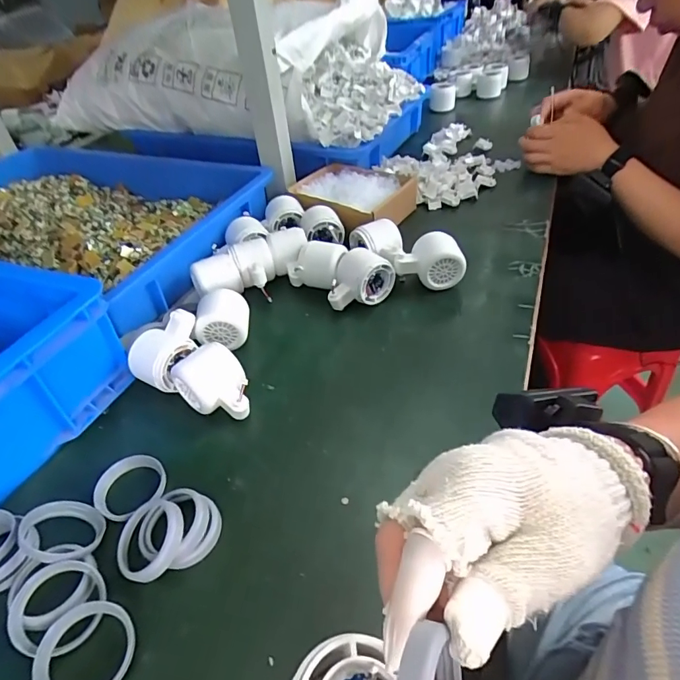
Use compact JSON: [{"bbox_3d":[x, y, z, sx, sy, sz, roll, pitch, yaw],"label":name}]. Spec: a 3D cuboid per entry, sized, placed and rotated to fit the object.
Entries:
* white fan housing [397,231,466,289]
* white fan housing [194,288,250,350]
[{"bbox_3d":[0.110,-0.094,0.564,0.080,0.056,0.046,0,42,8],"label":"white fan housing"},{"bbox_3d":[-0.131,-0.027,0.518,0.057,0.046,0.056,-6,42,1],"label":"white fan housing"}]

